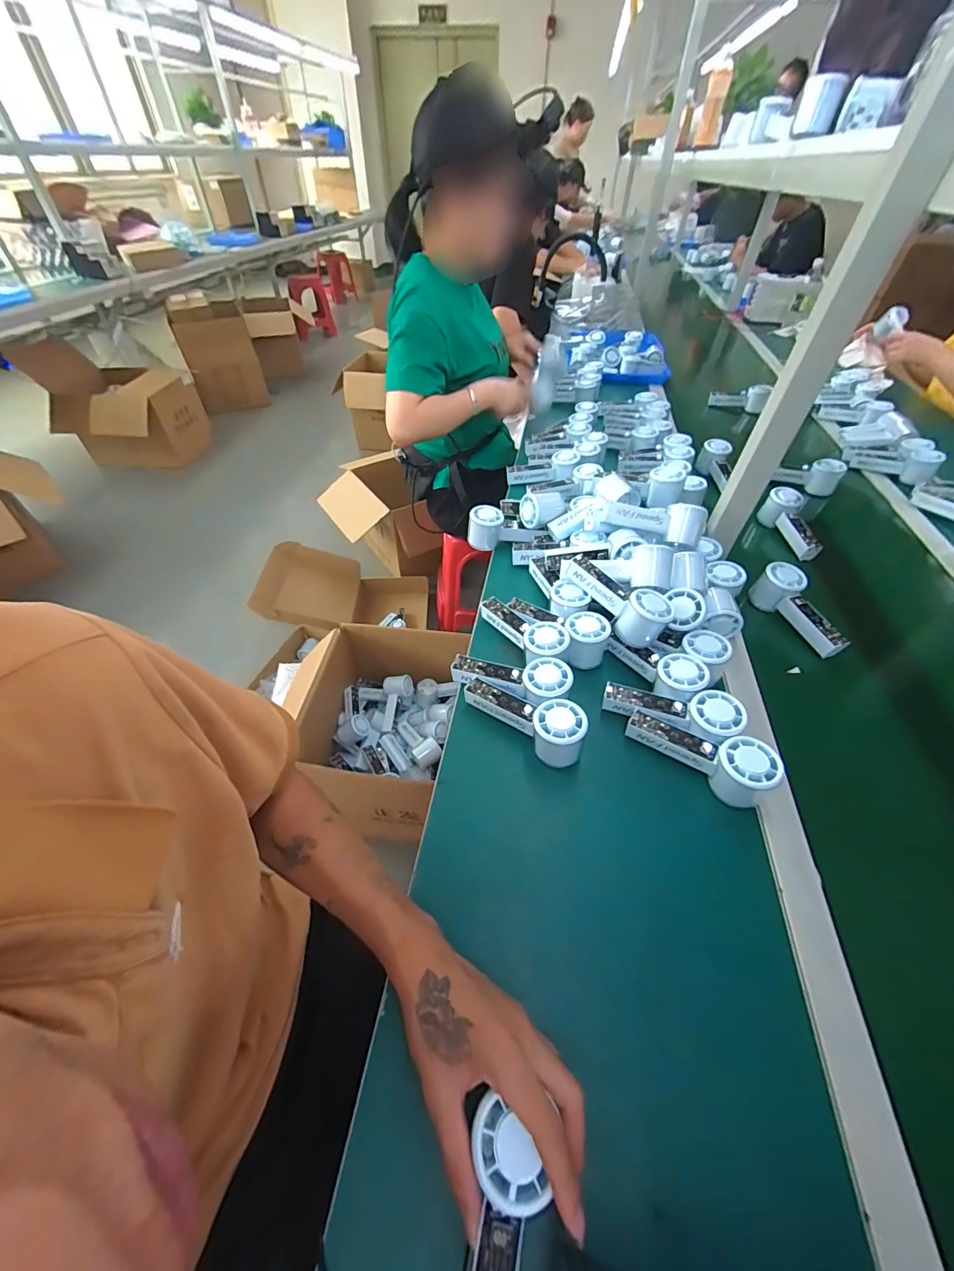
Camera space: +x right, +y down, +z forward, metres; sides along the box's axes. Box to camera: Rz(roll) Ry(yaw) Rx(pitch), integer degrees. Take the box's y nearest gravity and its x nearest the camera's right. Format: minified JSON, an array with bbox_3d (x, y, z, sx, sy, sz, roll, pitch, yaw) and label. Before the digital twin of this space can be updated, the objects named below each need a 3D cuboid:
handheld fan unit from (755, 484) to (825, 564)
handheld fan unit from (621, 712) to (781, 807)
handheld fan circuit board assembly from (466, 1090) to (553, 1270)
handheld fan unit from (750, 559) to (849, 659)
[{"bbox_3d":[0.582,-0.201,0.799,0.050,0.064,0.150,-9,65,-8],"label":"handheld fan unit"},{"bbox_3d":[0.249,0.125,0.482,0.146,0.061,0.052,34,56,26],"label":"handheld fan unit"},{"bbox_3d":[0.010,0.356,0.243,0.045,0.026,0.133,10,60,8],"label":"handheld fan circuit board assembly"},{"bbox_3d":[0.481,-0.036,0.646,0.045,0.062,0.148,-18,66,-17],"label":"handheld fan unit"}]

